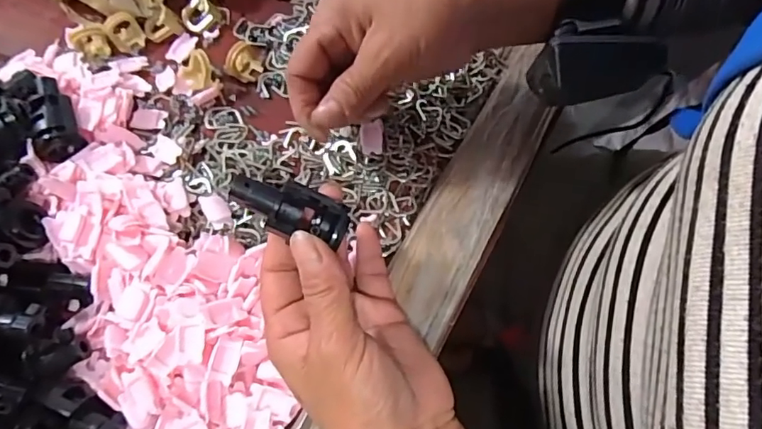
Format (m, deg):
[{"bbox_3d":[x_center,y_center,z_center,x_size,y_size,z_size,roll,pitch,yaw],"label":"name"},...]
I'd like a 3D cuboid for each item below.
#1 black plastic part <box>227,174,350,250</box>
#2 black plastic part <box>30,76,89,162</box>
[{"bbox_3d":[-0.043,-0.002,0.234,0.053,0.019,0.025,19,66,-16],"label":"black plastic part"},{"bbox_3d":[-0.194,-0.058,0.304,0.026,0.020,0.053,-24,70,-12],"label":"black plastic part"}]

